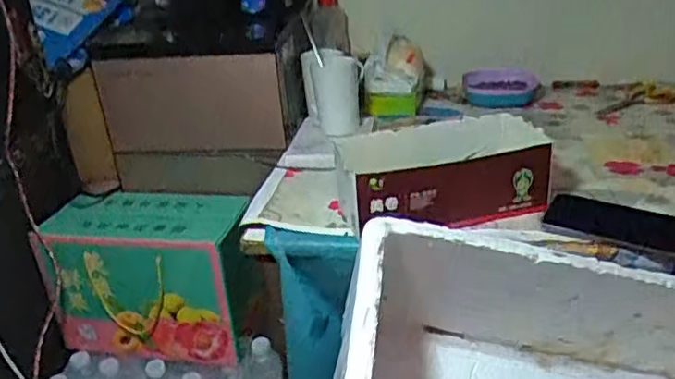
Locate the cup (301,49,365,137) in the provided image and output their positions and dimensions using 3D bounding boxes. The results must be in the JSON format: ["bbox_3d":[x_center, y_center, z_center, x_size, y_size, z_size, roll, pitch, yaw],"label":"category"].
[{"bbox_3d":[-0.002,-0.161,1.078,0.099,0.152,0.079,-5,27,-2],"label":"cup"}]

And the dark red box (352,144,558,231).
[{"bbox_3d":[0.147,0.002,0.785,0.247,0.091,0.032,-8,27,-9],"label":"dark red box"}]

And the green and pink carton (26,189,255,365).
[{"bbox_3d":[-0.305,0.144,1.093,0.320,0.234,0.149,2,27,12],"label":"green and pink carton"}]

